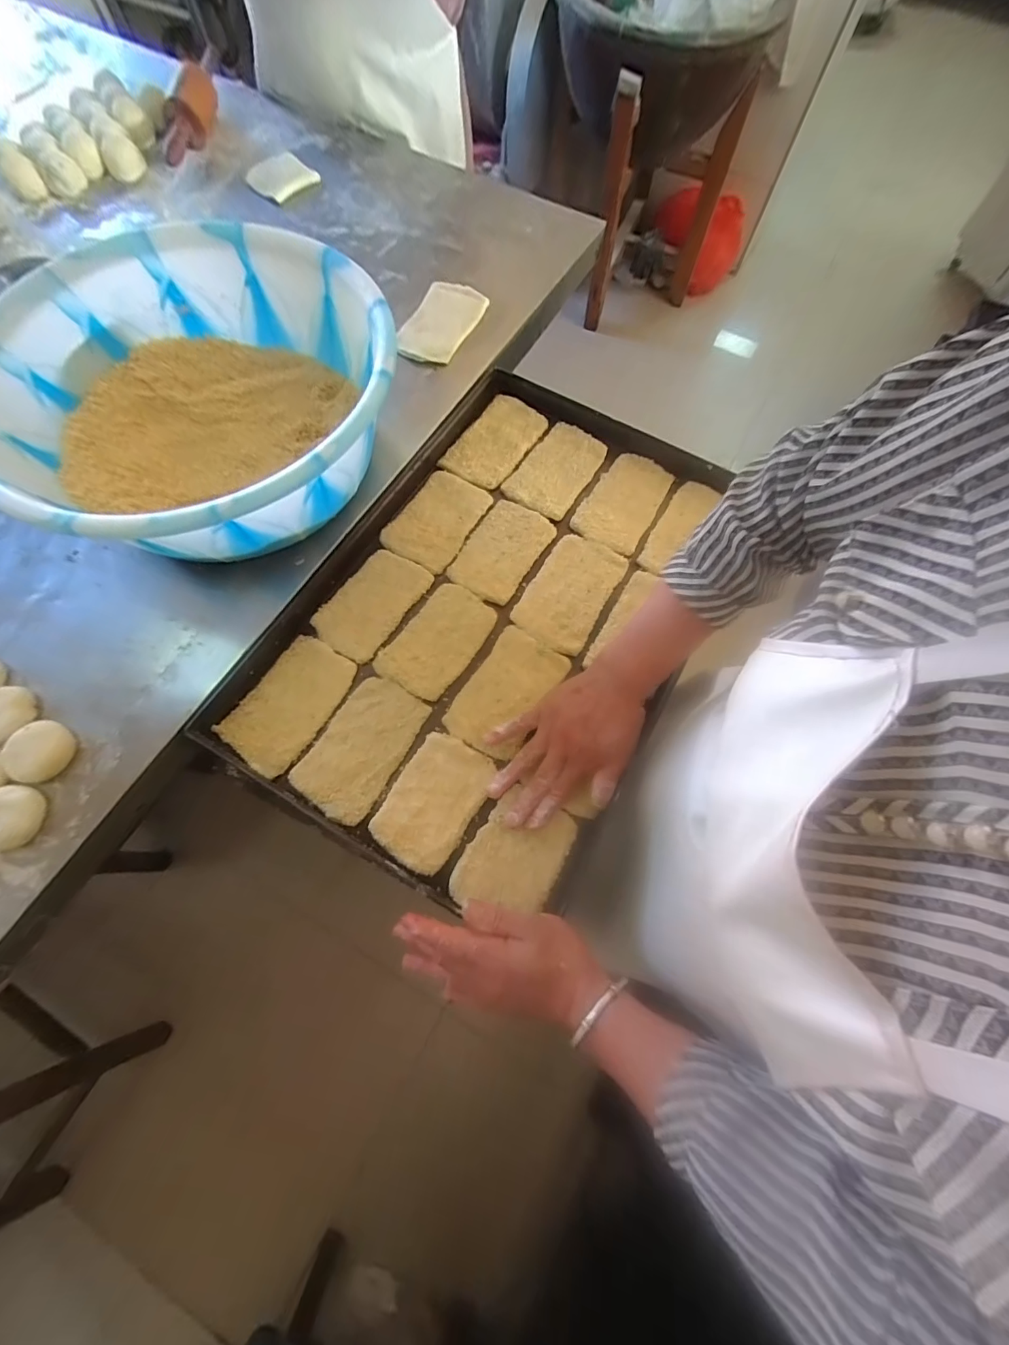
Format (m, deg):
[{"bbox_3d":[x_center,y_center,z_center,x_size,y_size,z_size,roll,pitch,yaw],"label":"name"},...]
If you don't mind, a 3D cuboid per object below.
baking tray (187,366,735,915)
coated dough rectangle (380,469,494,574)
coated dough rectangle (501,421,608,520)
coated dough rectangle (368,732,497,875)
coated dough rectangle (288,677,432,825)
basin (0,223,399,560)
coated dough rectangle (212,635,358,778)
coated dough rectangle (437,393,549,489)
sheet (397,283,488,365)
[{"bbox_3d":[-0.001,-0.078,0.544,0.399,0.034,0.594,30,74,7],"label":"baking tray"},{"bbox_3d":[-0.086,-0.196,0.592,0.091,0.008,0.134,30,74,7],"label":"coated dough rectangle"},{"bbox_3d":[0.069,-0.273,0.616,0.089,0.005,0.145,32,74,8],"label":"coated dough rectangle"},{"bbox_3d":[-0.072,0.131,0.479,0.085,0.010,0.128,30,74,7],"label":"coated dough rectangle"},{"bbox_3d":[-0.153,0.077,0.494,0.088,0.009,0.145,30,74,7],"label":"coated dough rectangle"},{"bbox_3d":[-0.310,-0.287,0.494,0.384,0.132,0.387,1,73,-2],"label":"basin"},{"bbox_3d":[-0.234,0.031,0.507,0.087,0.006,0.143,32,74,8],"label":"coated dough rectangle"},{"bbox_3d":[-0.012,-0.314,0.631,0.084,0.010,0.147,34,75,8],"label":"coated dough rectangle"},{"bbox_3d":[-0.091,-0.487,0.647,0.086,0.011,0.146,27,76,8],"label":"sheet"}]

